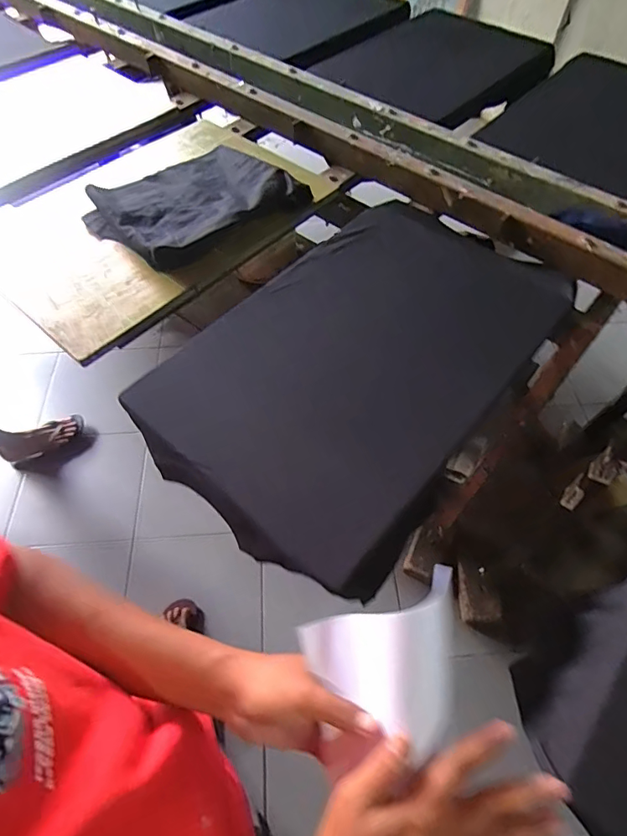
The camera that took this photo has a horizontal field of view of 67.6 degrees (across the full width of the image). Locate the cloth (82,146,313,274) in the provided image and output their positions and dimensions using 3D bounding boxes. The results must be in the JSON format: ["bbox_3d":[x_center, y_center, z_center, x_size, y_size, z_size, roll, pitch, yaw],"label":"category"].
[{"bbox_3d":[-0.222,-0.401,0.859,0.269,0.037,0.337,40,65,22],"label":"cloth"}]

